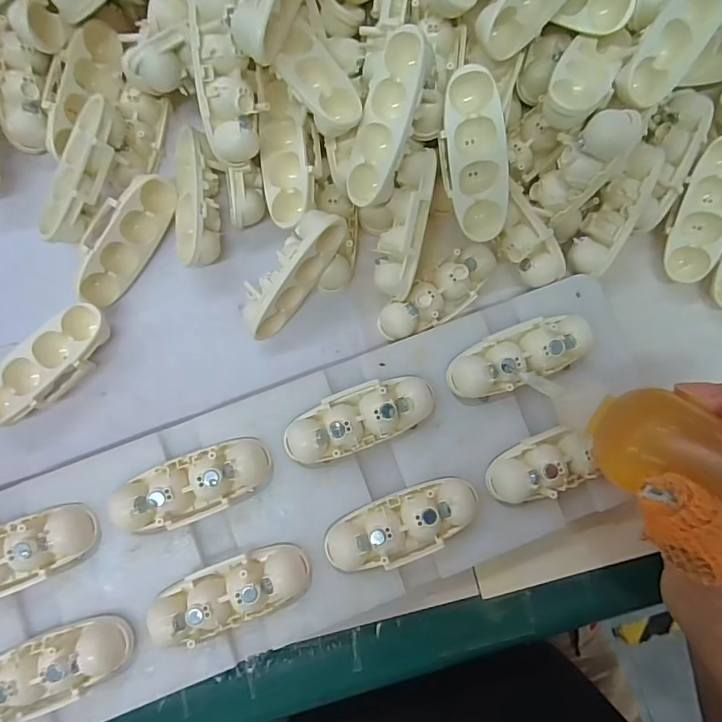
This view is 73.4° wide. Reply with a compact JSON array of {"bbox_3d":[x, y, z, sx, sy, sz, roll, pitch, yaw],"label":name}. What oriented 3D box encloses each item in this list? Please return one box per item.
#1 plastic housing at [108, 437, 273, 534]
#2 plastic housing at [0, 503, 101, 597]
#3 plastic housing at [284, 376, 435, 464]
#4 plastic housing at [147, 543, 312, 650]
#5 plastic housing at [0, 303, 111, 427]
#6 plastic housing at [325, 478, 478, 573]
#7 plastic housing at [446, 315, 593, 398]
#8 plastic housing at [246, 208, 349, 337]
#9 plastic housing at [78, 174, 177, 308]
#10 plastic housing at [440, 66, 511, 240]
[{"bbox_3d":[-0.066,0.050,0.192,0.059,0.016,0.025,-21,86,-5],"label":"plastic housing"},{"bbox_3d":[-0.134,0.075,0.186,0.058,0.016,0.025,-23,86,-5],"label":"plastic housing"},{"bbox_3d":[0.001,0.023,0.199,0.062,0.016,0.025,-21,86,-5],"label":"plastic housing"},{"bbox_3d":[-0.051,0.092,0.190,0.061,0.018,0.024,-19,86,-5],"label":"plastic housing"},{"bbox_3d":[-0.135,0.002,0.210,0.062,0.018,0.027,-40,88,-6],"label":"plastic housing"},{"bbox_3d":[0.017,0.067,0.196,0.062,0.016,0.024,-19,86,-5],"label":"plastic housing"},{"bbox_3d":[0.067,-0.003,0.203,0.059,0.019,0.023,-20,86,-5],"label":"plastic housing"},{"bbox_3d":[-0.030,-0.038,0.210,0.019,0.030,0.061,38,110,1],"label":"plastic housing"},{"bbox_3d":[-0.105,-0.055,0.214,0.018,0.021,0.063,31,84,0],"label":"plastic housing"},{"bbox_3d":[0.045,-0.084,0.200,0.024,0.017,0.064,-14,110,-3],"label":"plastic housing"}]

